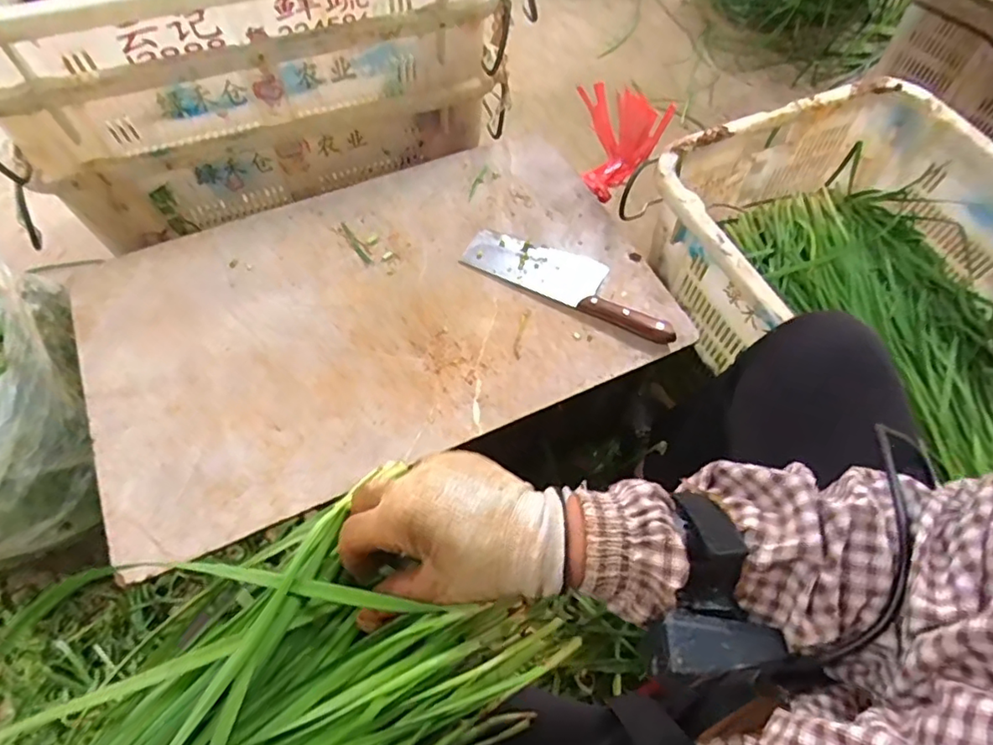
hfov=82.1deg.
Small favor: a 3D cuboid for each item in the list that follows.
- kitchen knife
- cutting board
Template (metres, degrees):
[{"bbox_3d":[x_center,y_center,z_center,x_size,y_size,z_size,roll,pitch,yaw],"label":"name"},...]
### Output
[{"bbox_3d":[0.094,-0.119,0.723,0.277,0.020,0.075,25,63,10],"label":"kitchen knife"},{"bbox_3d":[-0.159,-0.112,0.719,0.662,0.017,0.484,-23,66,-15],"label":"cutting board"}]

